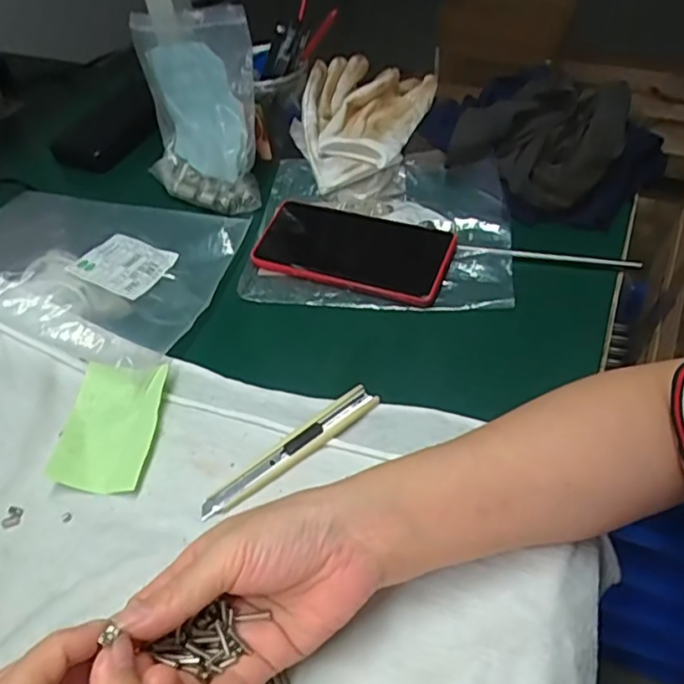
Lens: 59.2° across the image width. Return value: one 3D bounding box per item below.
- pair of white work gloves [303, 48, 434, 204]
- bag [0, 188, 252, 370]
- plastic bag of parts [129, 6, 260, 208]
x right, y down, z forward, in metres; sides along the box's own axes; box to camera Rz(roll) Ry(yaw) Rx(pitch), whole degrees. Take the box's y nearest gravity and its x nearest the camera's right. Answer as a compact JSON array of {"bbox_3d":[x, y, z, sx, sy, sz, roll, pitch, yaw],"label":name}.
[{"bbox_3d":[0.025,-0.232,0.604,0.134,0.052,0.179,2,48,6],"label":"pair of white work gloves"},{"bbox_3d":[-0.214,-0.077,0.503,0.225,0.055,0.197,8,49,11],"label":"bag"},{"bbox_3d":[-0.139,-0.222,0.579,0.145,0.173,0.047,19,27,29],"label":"plastic bag of parts"}]

